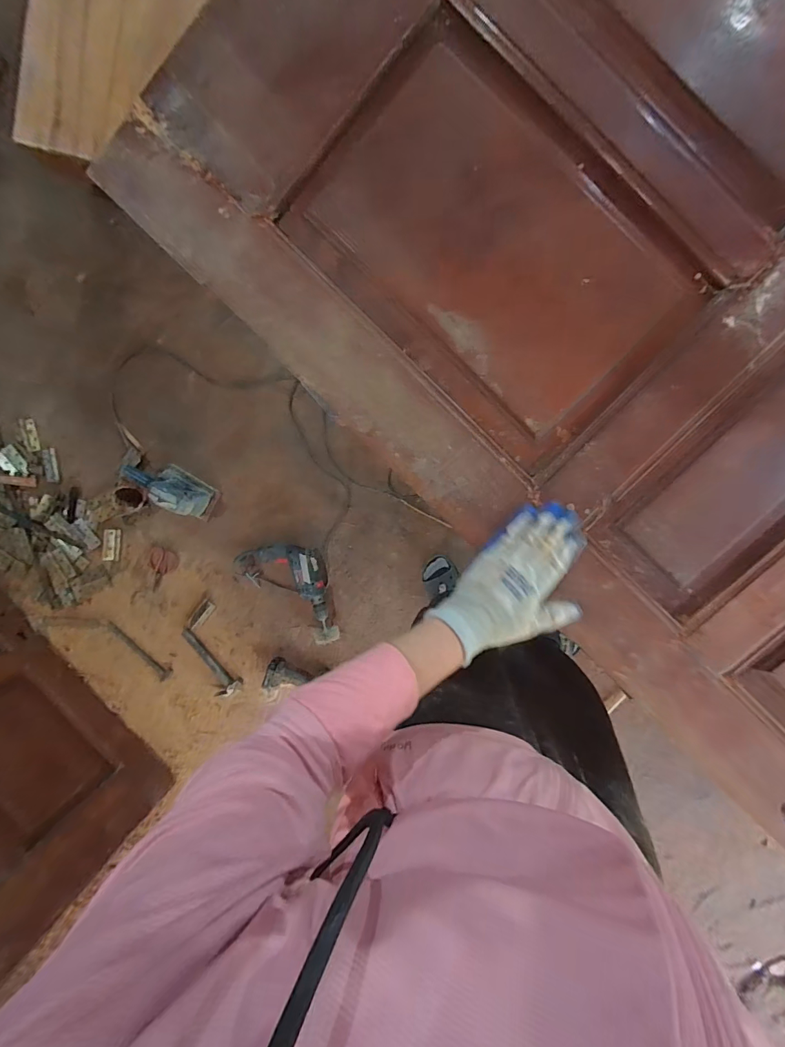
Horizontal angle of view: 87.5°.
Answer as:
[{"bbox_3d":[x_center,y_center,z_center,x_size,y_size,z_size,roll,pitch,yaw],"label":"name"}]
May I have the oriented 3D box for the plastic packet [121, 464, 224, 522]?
[{"bbox_3d":[-0.670,-0.115,1.216,0.270,0.179,0.102,35,100,0],"label":"plastic packet"}]

